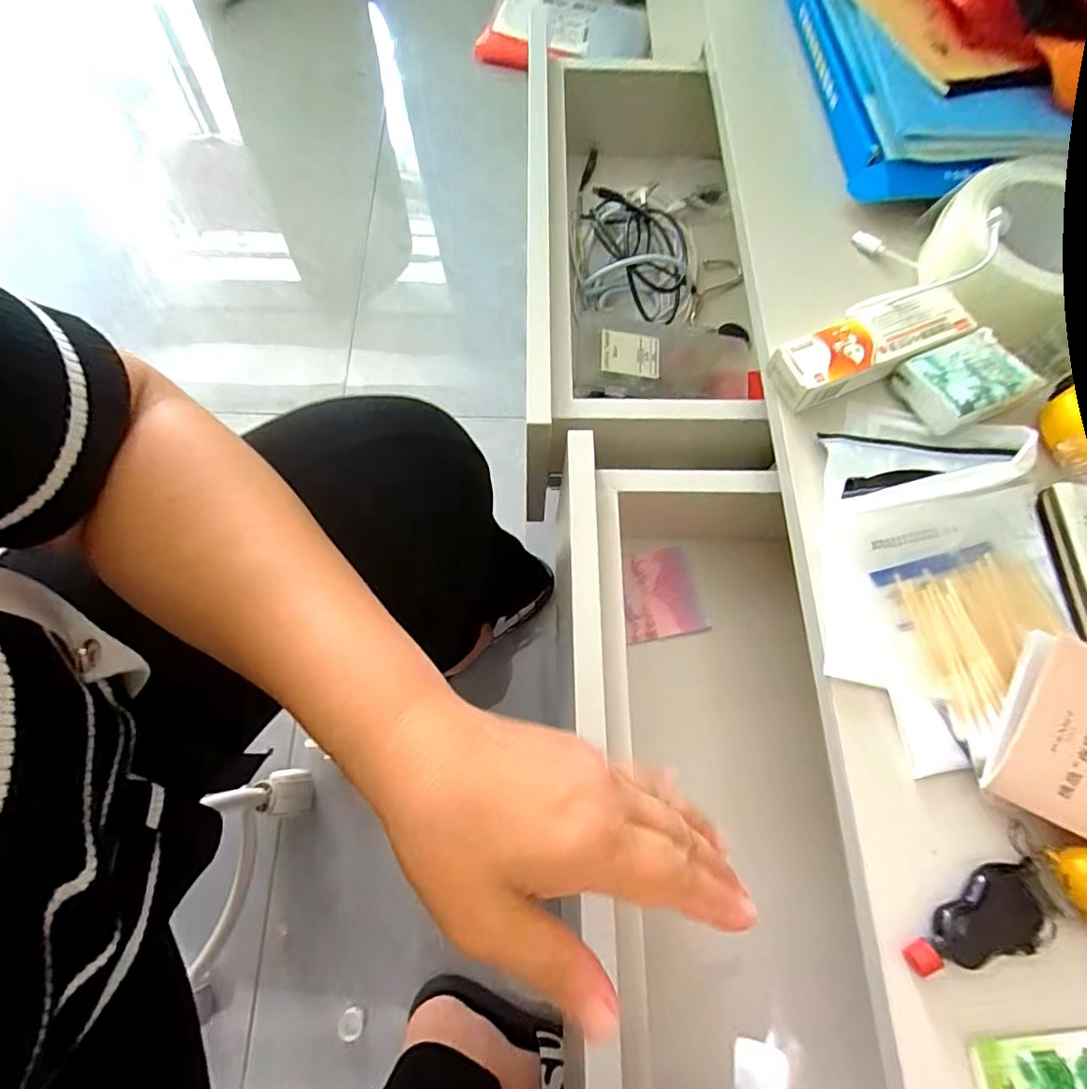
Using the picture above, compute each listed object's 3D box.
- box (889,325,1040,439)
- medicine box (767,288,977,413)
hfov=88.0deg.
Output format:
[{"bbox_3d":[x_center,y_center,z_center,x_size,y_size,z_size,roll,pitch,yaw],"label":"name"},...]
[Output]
[{"bbox_3d":[0.283,-0.110,0.378,0.077,0.027,0.053,-22,72,-10],"label":"box"},{"bbox_3d":[0.222,-0.133,0.385,0.134,0.031,0.038,-22,72,-10],"label":"medicine box"}]

